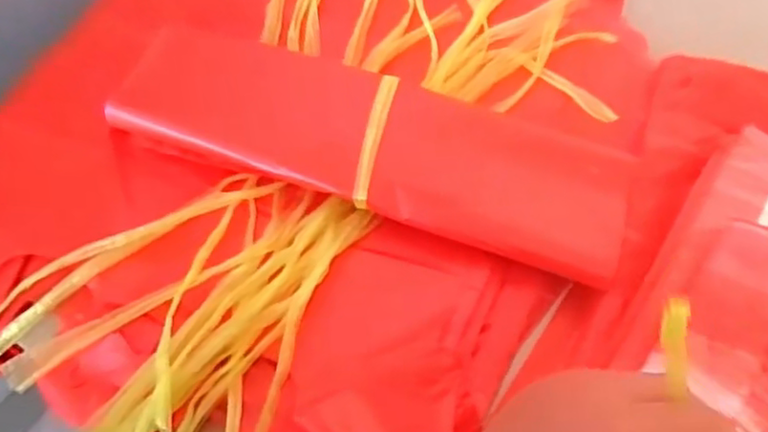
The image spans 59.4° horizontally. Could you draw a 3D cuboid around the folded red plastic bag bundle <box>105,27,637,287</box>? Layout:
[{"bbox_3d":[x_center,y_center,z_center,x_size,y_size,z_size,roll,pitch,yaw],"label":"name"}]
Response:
[{"bbox_3d":[-0.005,-0.059,0.470,0.356,0.021,0.114,18,62,6],"label":"folded red plastic bag bundle"}]

